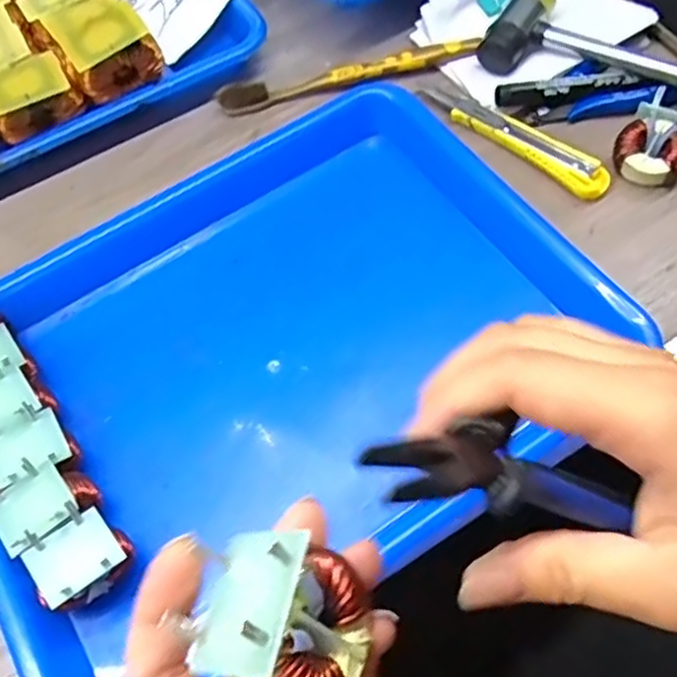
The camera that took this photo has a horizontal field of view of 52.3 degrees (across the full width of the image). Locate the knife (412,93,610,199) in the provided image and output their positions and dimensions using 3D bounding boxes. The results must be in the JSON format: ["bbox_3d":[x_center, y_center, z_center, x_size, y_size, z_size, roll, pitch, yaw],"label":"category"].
[{"bbox_3d":[0.112,-0.131,0.440,0.135,0.012,0.023,39,71,21],"label":"knife"}]

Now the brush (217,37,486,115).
[{"bbox_3d":[0.005,-0.181,0.474,0.178,0.024,0.016,-11,62,-2],"label":"brush"}]

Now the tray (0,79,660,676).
[{"bbox_3d":[-0.038,0.006,0.371,0.333,0.042,0.260,-32,66,-15],"label":"tray"}]

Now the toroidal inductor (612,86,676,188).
[{"bbox_3d":[0.194,-0.120,0.417,0.042,0.019,0.051,31,87,17],"label":"toroidal inductor"}]

